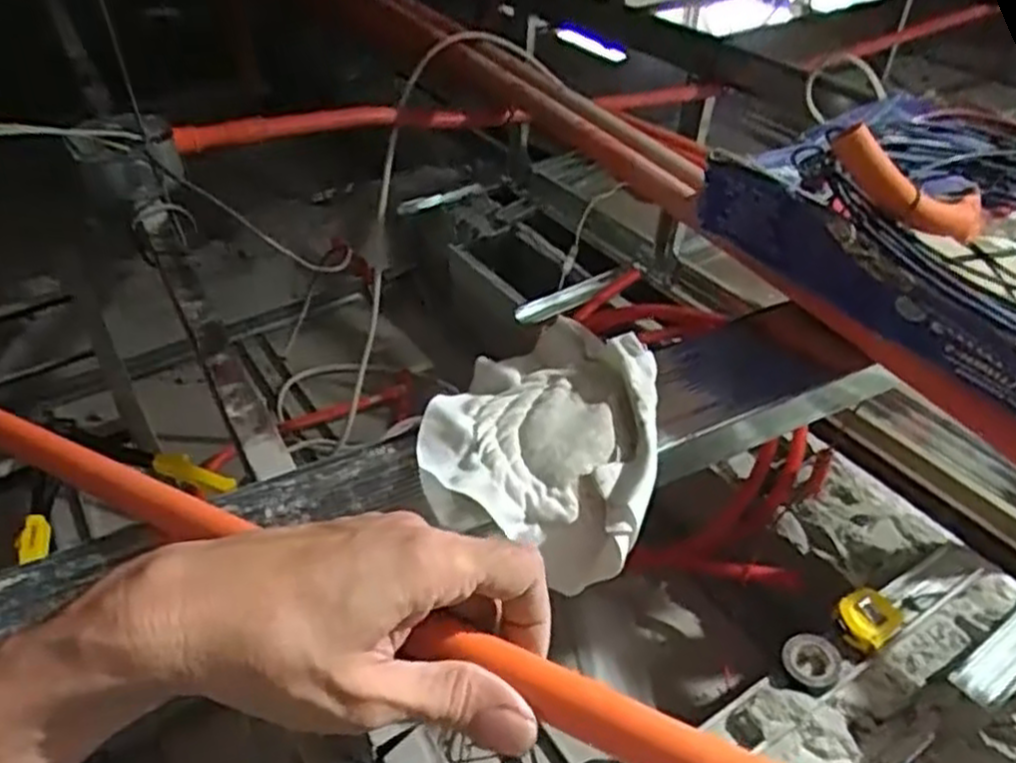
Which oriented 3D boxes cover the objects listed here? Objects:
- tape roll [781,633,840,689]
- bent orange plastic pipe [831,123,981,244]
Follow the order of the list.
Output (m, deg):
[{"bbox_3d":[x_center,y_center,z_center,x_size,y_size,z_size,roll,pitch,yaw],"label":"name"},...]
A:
[{"bbox_3d":[0.321,0.296,0.813,0.056,0.018,0.056,-5,55,7],"label":"tape roll"},{"bbox_3d":[0.238,-0.111,0.450,0.145,0.031,0.030,11,32,-32],"label":"bent orange plastic pipe"}]

